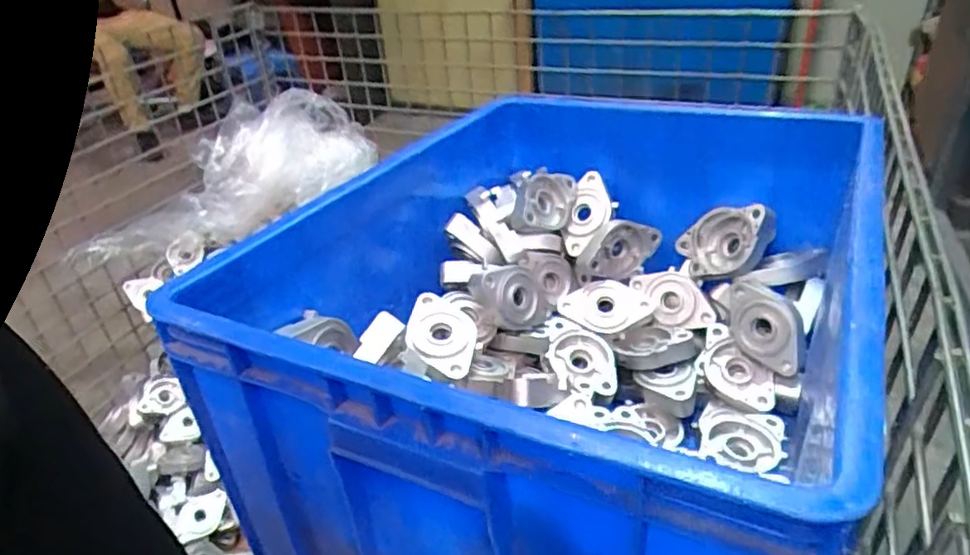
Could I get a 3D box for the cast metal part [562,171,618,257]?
[{"bbox_3d":[0.117,-0.072,0.736,0.030,0.096,0.052,13,8,-46],"label":"cast metal part"}]

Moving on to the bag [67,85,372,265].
[{"bbox_3d":[-0.487,-0.185,1.241,0.558,0.198,0.187,-36,38,-20],"label":"bag"}]

